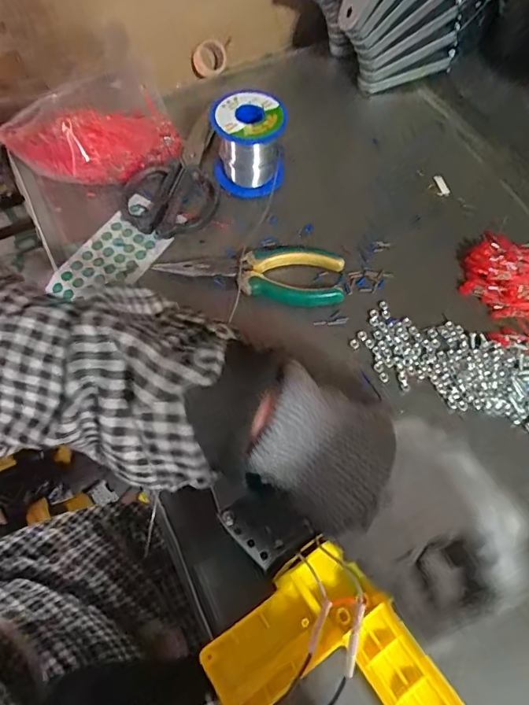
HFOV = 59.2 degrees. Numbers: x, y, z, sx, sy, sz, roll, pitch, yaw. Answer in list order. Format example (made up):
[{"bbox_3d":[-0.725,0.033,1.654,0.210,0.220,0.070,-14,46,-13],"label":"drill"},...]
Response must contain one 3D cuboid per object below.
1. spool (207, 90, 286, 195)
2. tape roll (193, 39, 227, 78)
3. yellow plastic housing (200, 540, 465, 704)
[{"bbox_3d":[-0.013,-0.185,0.415,0.062,0.066,0.062,0,63,0],"label":"spool"},{"bbox_3d":[-0.058,-0.310,0.494,0.035,0.037,0.013,-3,63,-1],"label":"tape roll"},{"bbox_3d":[0.044,0.187,0.245,0.100,0.041,0.140,-35,68,-16],"label":"yellow plastic housing"}]

